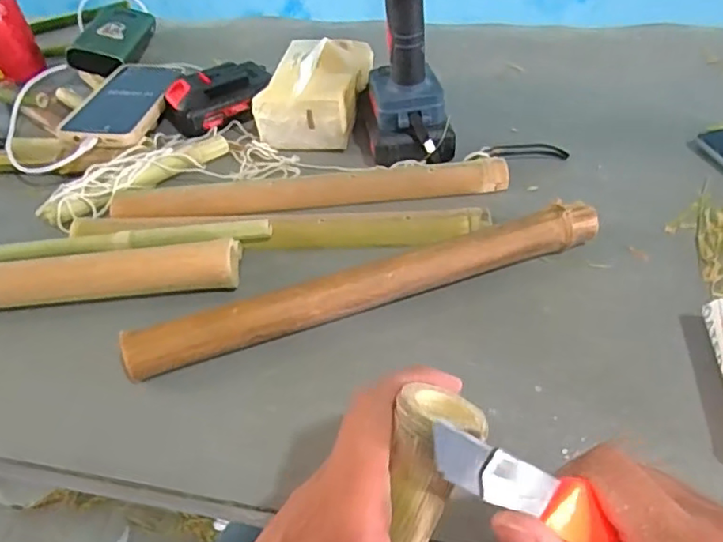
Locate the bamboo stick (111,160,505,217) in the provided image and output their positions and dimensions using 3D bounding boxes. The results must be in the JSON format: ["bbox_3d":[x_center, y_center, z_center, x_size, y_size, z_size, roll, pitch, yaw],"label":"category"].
[{"bbox_3d":[-0.043,-0.068,0.506,0.331,0.027,0.025,-5,44,0],"label":"bamboo stick"}]

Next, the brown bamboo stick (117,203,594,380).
[{"bbox_3d":[0.009,0.011,0.405,0.331,0.035,0.024,-16,45,-11],"label":"brown bamboo stick"}]

